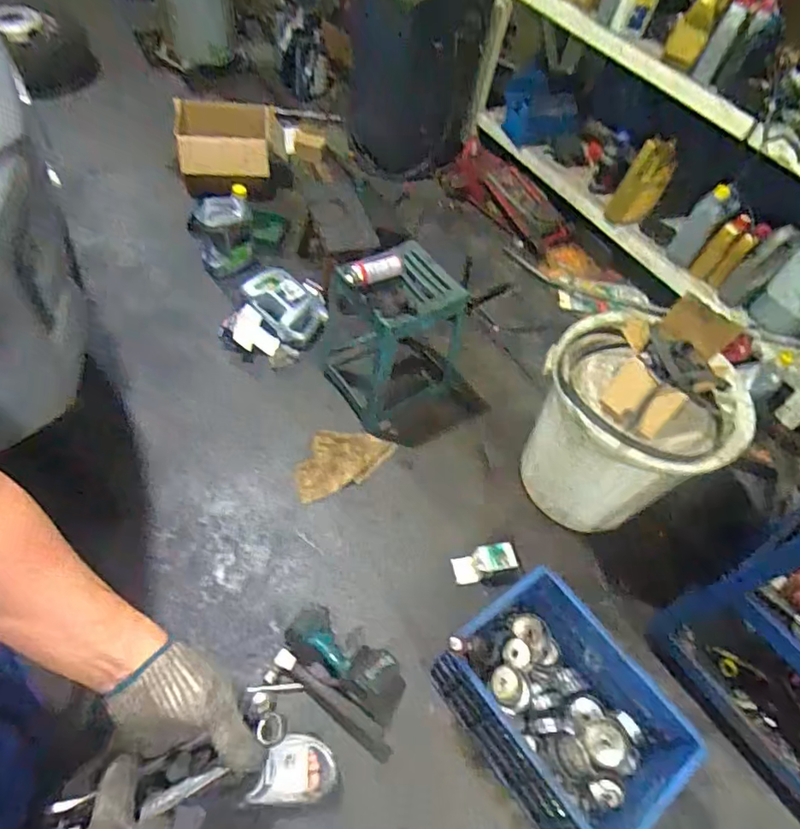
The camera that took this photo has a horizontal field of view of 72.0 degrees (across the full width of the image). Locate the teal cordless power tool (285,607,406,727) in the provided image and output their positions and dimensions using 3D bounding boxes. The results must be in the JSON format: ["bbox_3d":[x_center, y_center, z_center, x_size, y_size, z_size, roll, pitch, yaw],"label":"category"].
[{"bbox_3d":[-0.130,0.591,1.332,0.322,0.079,0.129,24,54,29],"label":"teal cordless power tool"}]

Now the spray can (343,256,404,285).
[{"bbox_3d":[-0.066,-0.393,1.513,0.068,0.055,0.193,35,40,20],"label":"spray can"}]

